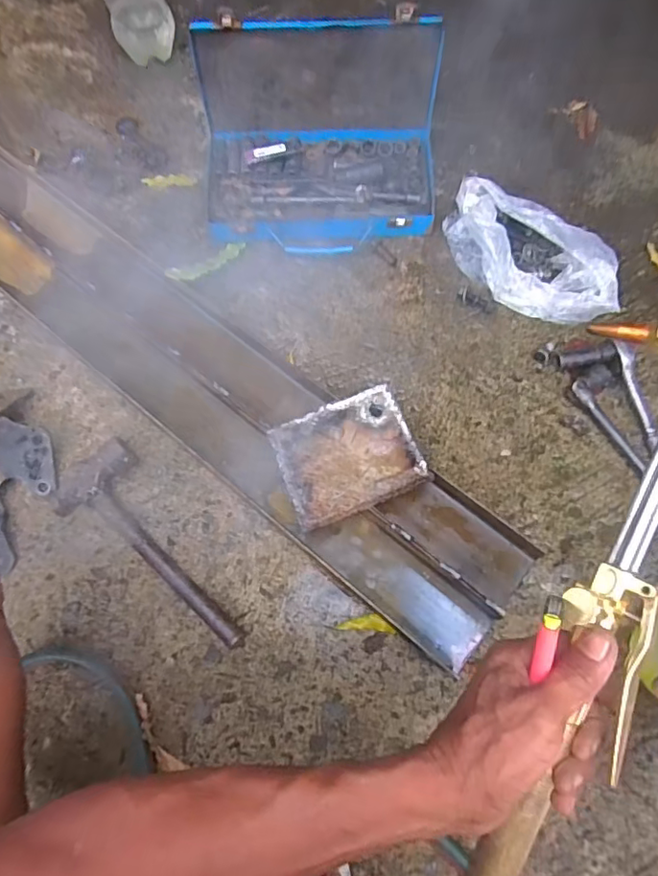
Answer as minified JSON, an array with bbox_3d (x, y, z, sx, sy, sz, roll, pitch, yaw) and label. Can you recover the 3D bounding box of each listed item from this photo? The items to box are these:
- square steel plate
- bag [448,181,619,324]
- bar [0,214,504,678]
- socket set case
[{"bbox_3d":[0.021,0.019,0.589,0.142,0.011,0.121,-21,71,-8],"label":"square steel plate"},{"bbox_3d":[0.256,-0.234,0.697,0.242,0.059,0.128,41,77,14],"label":"bag"},{"bbox_3d":[-0.357,-0.184,0.702,1.318,0.038,0.082,38,76,13],"label":"bar"},{"bbox_3d":[-0.014,-0.373,0.696,0.300,0.167,0.206,1,71,2],"label":"socket set case"}]

